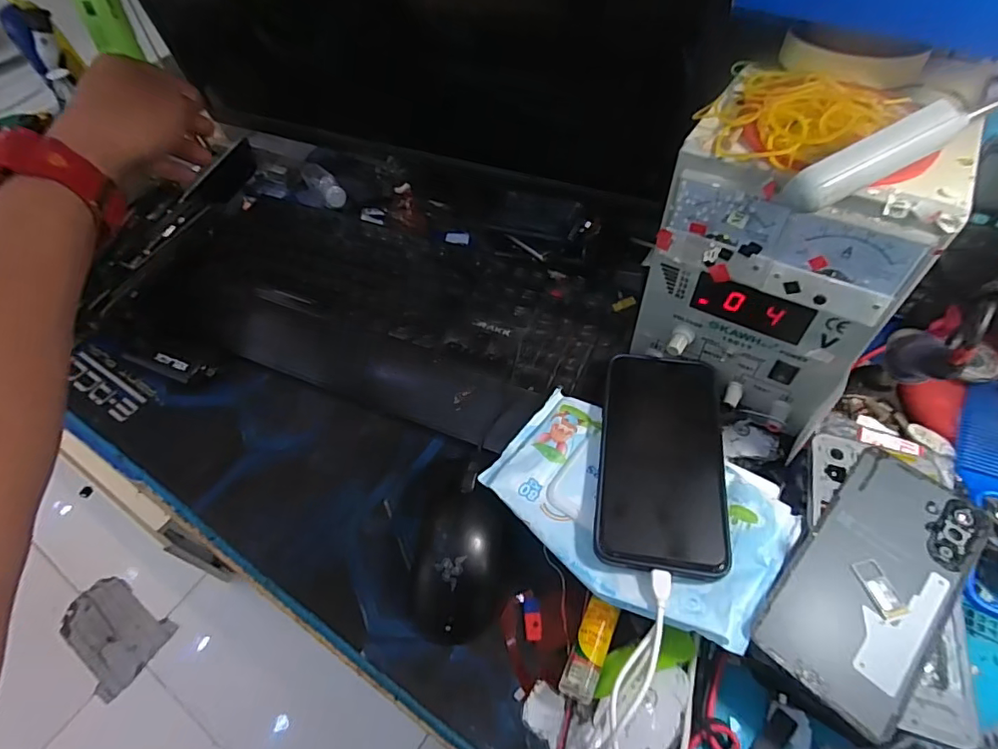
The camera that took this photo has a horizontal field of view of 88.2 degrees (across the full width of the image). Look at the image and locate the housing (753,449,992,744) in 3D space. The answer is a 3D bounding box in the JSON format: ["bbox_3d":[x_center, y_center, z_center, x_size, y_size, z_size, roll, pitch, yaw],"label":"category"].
[{"bbox_3d":[0.216,0.114,0.295,0.073,0.004,0.157,36,64,26],"label":"housing"}]

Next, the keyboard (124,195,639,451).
[{"bbox_3d":[-0.112,-0.058,0.484,0.440,0.052,0.190,16,57,15],"label":"keyboard"}]

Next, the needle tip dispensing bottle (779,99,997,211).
[{"bbox_3d":[0.192,-0.109,0.238,0.120,0.020,0.015,-25,55,2],"label":"needle tip dispensing bottle"}]

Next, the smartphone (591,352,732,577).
[{"bbox_3d":[0.110,0.052,0.352,0.079,0.008,0.163,6,51,10],"label":"smartphone"}]

